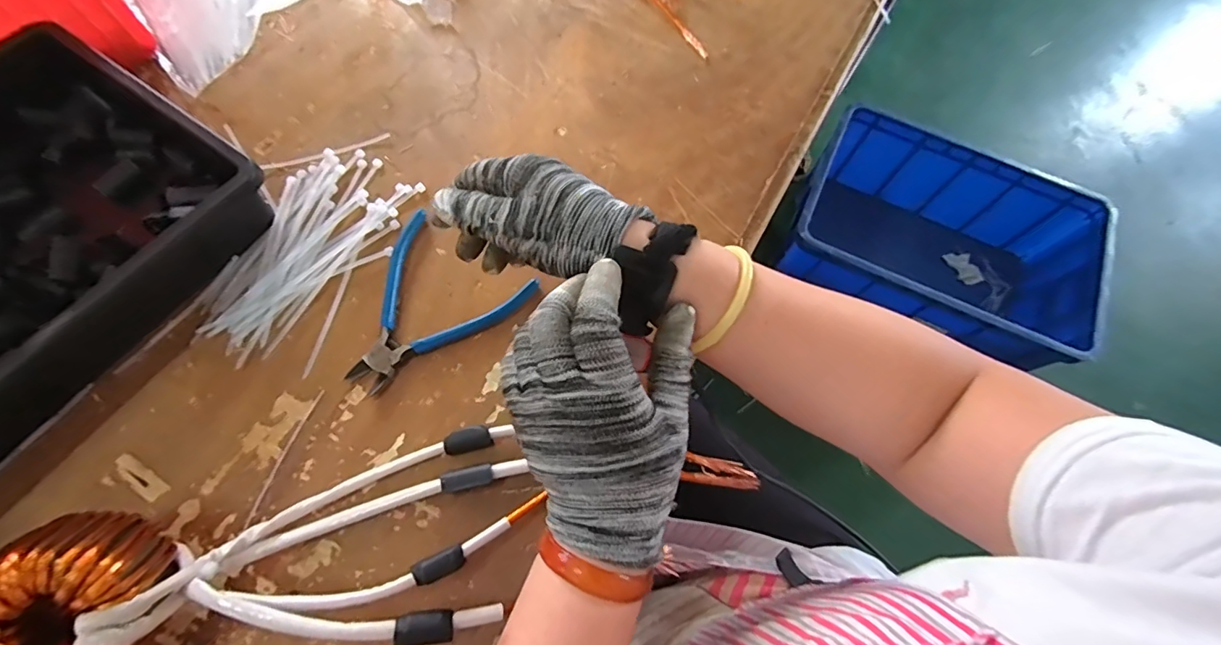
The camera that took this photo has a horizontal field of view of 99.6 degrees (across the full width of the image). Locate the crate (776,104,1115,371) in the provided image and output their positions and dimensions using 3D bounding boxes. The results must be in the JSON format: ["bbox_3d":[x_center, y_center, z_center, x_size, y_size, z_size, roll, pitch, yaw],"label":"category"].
[{"bbox_3d":[0.718,-0.158,1.162,0.595,0.254,0.404,27,68,9],"label":"crate"}]

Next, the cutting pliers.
[{"bbox_3d":[-0.142,-0.008,0.396,0.120,0.010,0.137,28,69,9],"label":"cutting pliers"}]

